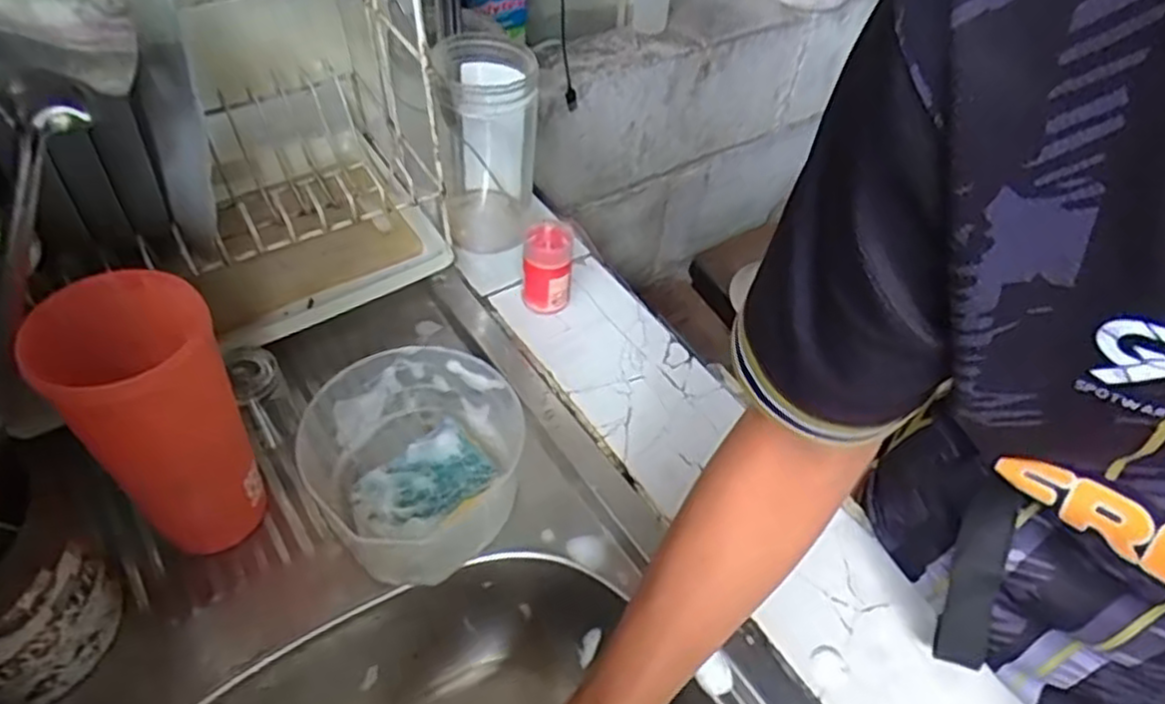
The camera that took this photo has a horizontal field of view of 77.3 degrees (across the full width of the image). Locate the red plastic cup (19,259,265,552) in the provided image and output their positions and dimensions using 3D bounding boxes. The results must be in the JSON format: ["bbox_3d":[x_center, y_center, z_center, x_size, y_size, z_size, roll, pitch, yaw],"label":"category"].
[{"bbox_3d":[-0.243,0.044,0.437,0.080,0.197,0.079,2,49,-2],"label":"red plastic cup"}]

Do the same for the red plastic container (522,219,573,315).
[{"bbox_3d":[-0.030,-0.069,0.618,0.040,0.081,0.034,1,49,-4],"label":"red plastic container"}]

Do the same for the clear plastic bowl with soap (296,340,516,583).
[{"bbox_3d":[-0.112,0.069,0.503,0.135,0.067,0.137,2,49,-2],"label":"clear plastic bowl with soap"}]

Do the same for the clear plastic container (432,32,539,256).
[{"bbox_3d":[-0.084,-0.186,0.653,0.079,0.177,0.100,-3,49,-7],"label":"clear plastic container"}]

